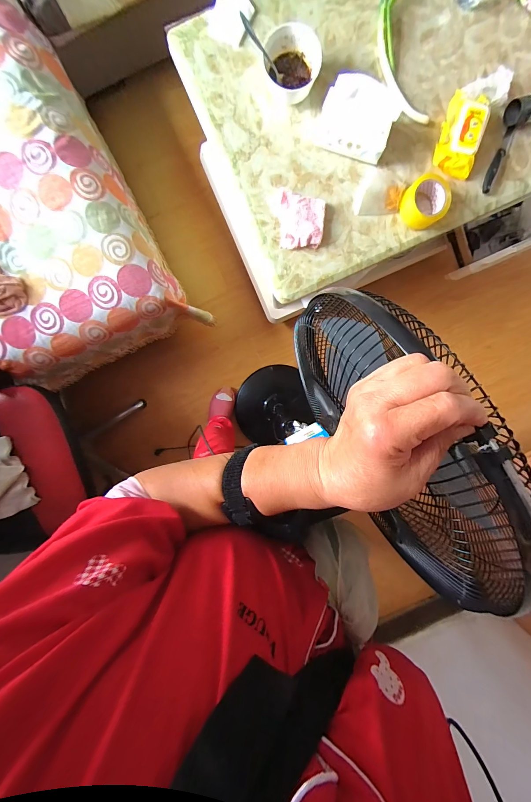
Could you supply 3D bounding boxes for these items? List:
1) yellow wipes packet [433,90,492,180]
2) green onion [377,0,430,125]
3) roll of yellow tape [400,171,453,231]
[{"bbox_3d":[0.476,-0.648,0.699,0.095,0.059,0.172,12,96,-4],"label":"yellow wipes packet"},{"bbox_3d":[0.332,-0.867,0.688,0.127,0.034,0.367,-5,97,-2],"label":"green onion"},{"bbox_3d":[0.394,-0.491,0.720,0.111,0.055,0.102,0,97,-2],"label":"roll of yellow tape"}]

